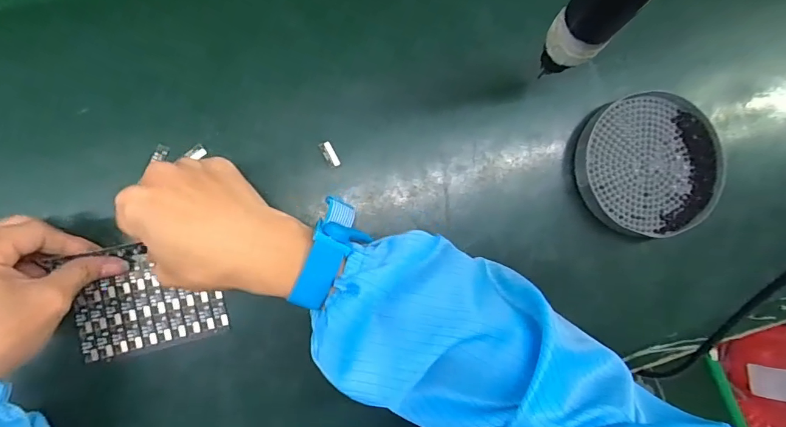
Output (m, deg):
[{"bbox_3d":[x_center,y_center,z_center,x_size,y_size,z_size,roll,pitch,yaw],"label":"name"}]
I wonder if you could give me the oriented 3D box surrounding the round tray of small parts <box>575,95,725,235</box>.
[{"bbox_3d":[0.205,-0.038,0.354,0.111,0.022,0.110,0,86,-5],"label":"round tray of small parts"}]

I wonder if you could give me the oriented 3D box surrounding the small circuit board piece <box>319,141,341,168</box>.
[{"bbox_3d":[-0.048,-0.045,0.337,0.009,0.004,0.021,-30,89,-6],"label":"small circuit board piece"}]

